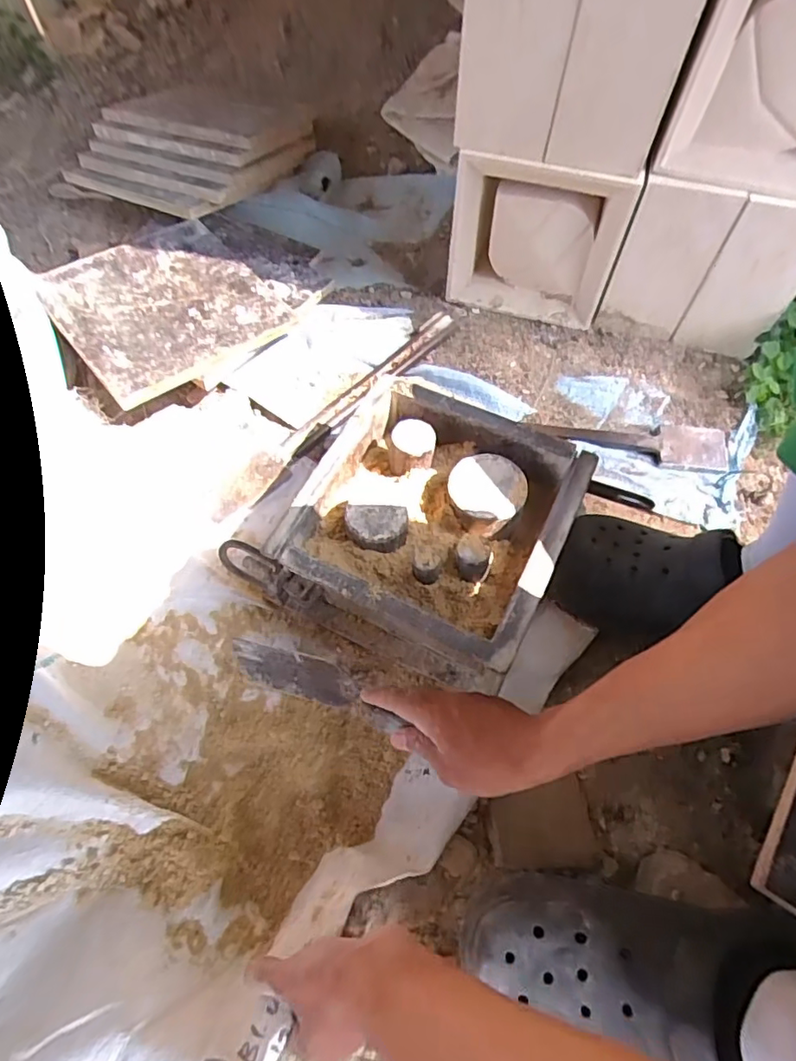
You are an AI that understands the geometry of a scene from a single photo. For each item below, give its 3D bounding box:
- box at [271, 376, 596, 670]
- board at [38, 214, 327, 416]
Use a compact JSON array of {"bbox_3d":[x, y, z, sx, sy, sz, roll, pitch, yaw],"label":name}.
[{"bbox_3d":[0.036,-0.016,0.549,0.234,0.067,0.245,22,62,14],"label":"box"},{"bbox_3d":[-0.264,-0.307,0.730,0.317,0.020,0.234,-34,73,-22],"label":"board"}]

